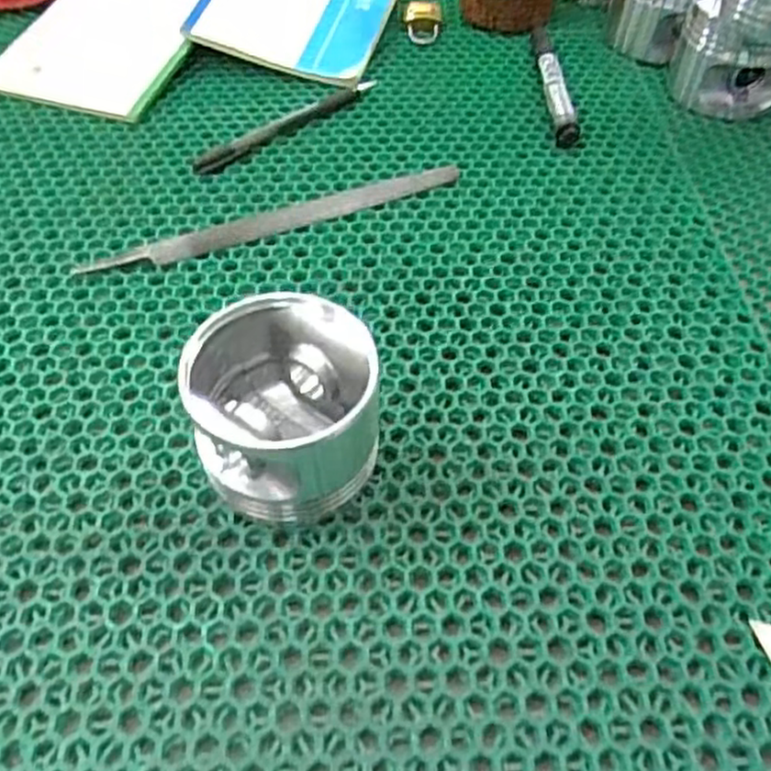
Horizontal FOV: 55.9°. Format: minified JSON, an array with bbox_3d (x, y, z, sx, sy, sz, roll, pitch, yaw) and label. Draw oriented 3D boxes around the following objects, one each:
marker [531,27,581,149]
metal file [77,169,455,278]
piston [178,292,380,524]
[{"bbox_3d":[0.123,-0.226,0.536,0.016,0.020,0.143,-3,53,-2],"label":"marker"},{"bbox_3d":[-0.066,-0.105,0.454,0.240,0.004,0.024,-20,55,-14],"label":"metal file"},{"bbox_3d":[-0.043,0.008,0.321,0.077,0.073,0.079,0,53,0],"label":"piston"}]

